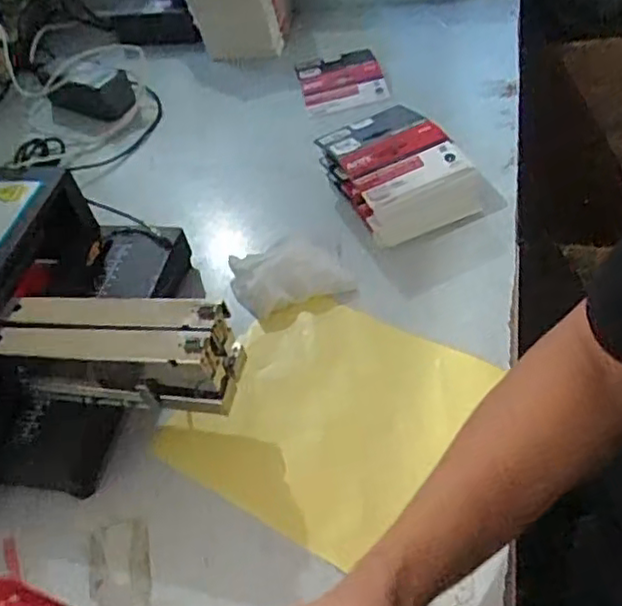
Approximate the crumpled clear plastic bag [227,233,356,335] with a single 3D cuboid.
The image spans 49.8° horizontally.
[{"bbox_3d":[-0.019,-0.022,0.616,0.097,0.027,0.085,-24,49,-10],"label":"crumpled clear plastic bag"}]

